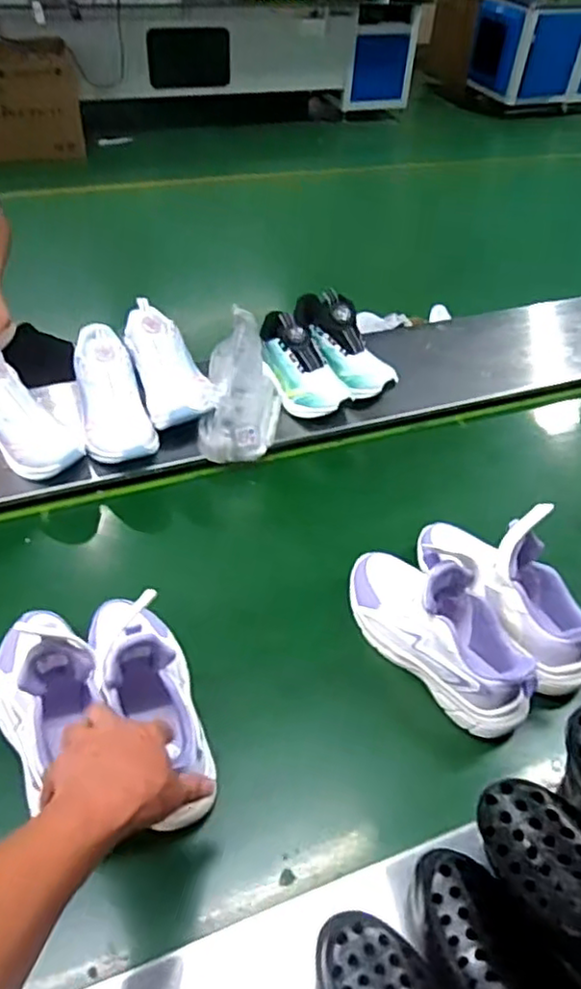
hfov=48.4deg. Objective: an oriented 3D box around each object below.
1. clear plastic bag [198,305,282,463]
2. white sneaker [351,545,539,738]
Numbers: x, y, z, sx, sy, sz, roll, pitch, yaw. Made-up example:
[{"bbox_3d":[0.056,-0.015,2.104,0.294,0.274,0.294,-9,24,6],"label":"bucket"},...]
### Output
[{"bbox_3d":[-0.073,-0.172,0.974,0.115,0.102,0.243,3,57,-2],"label":"clear plastic bag"},{"bbox_3d":[0.162,0.149,0.725,0.089,0.145,0.247,-29,54,-29],"label":"white sneaker"}]

